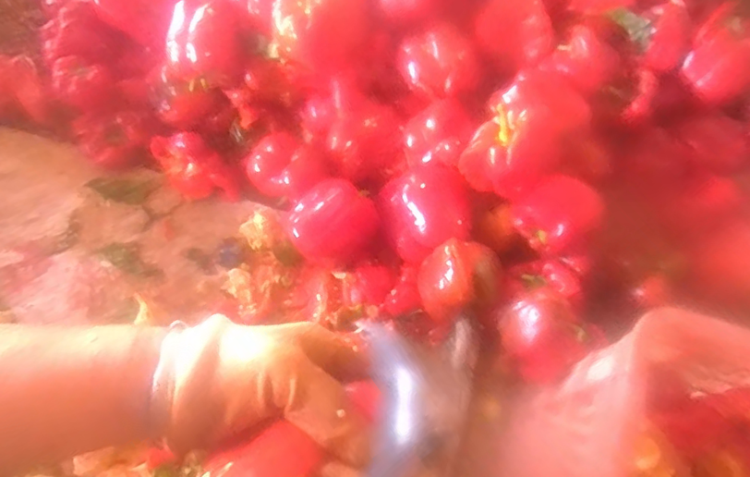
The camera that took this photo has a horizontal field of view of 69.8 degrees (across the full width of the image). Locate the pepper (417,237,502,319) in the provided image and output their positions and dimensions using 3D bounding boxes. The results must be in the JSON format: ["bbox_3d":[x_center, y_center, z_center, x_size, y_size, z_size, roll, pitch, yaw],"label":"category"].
[{"bbox_3d":[0.094,0.053,0.621,0.083,0.075,0.085,1,66,-2],"label":"pepper"}]

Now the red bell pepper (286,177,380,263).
[{"bbox_3d":[-0.053,-0.023,0.654,0.103,0.066,0.095,1,66,-2],"label":"red bell pepper"}]

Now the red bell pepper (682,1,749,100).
[{"bbox_3d":[0.460,-0.239,0.716,0.107,0.069,0.116,39,70,14],"label":"red bell pepper"}]

